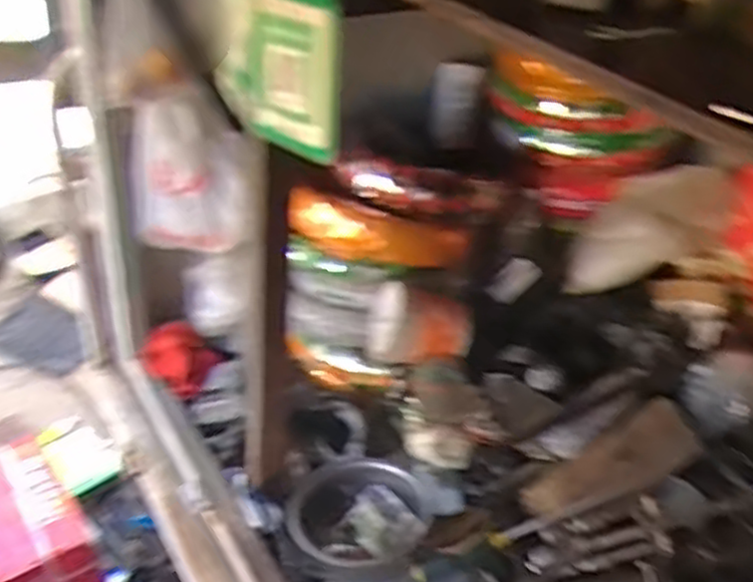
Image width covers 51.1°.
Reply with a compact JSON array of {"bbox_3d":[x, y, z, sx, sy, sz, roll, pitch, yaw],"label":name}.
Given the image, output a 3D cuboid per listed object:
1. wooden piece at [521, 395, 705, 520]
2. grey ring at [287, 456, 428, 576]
[{"bbox_3d":[0.340,0.245,1.106,0.280,0.028,0.097,-29,53,-18],"label":"wooden piece"},{"bbox_3d":[-0.019,0.301,1.082,0.181,0.026,0.190,1,36,-1],"label":"grey ring"}]

